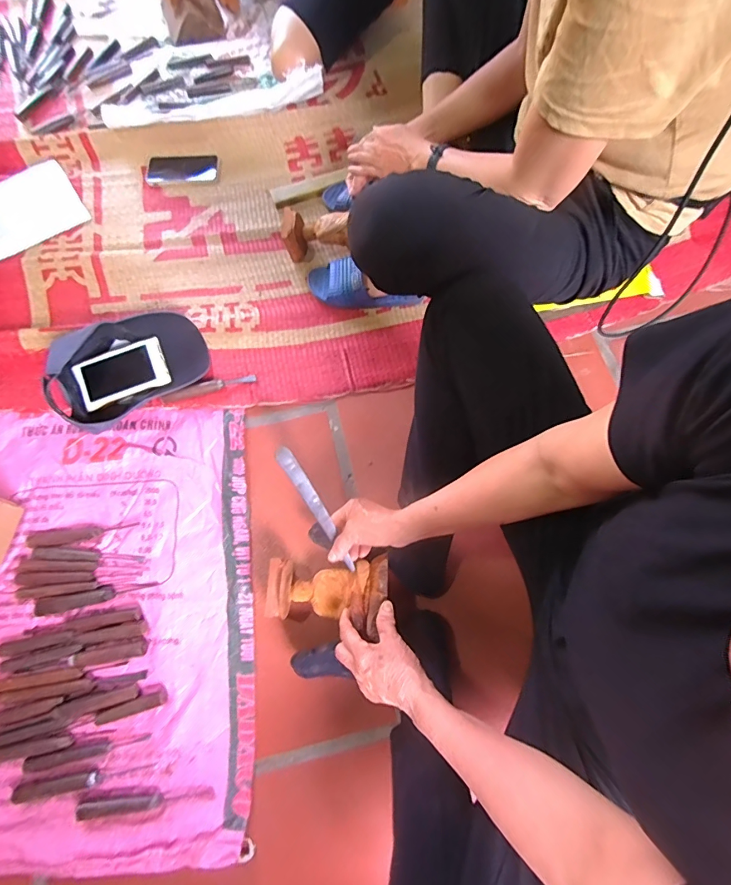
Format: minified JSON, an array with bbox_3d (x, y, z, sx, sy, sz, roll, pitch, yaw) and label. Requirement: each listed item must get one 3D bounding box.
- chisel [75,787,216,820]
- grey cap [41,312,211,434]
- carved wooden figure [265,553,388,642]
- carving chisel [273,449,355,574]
[{"bbox_3d":[-0.300,0.493,0.580,0.178,0.015,0.020,-4,73,-1],"label":"chisel"},{"bbox_3d":[-0.421,-0.141,0.753,0.253,0.083,0.162,-39,77,-11],"label":"grey cap"},{"bbox_3d":[-0.050,0.216,0.611,0.169,0.068,0.095,-3,72,11],"label":"carved wooden figure"},{"bbox_3d":[-0.064,0.091,0.581,0.023,0.005,0.194,-29,99,11],"label":"carving chisel"}]

